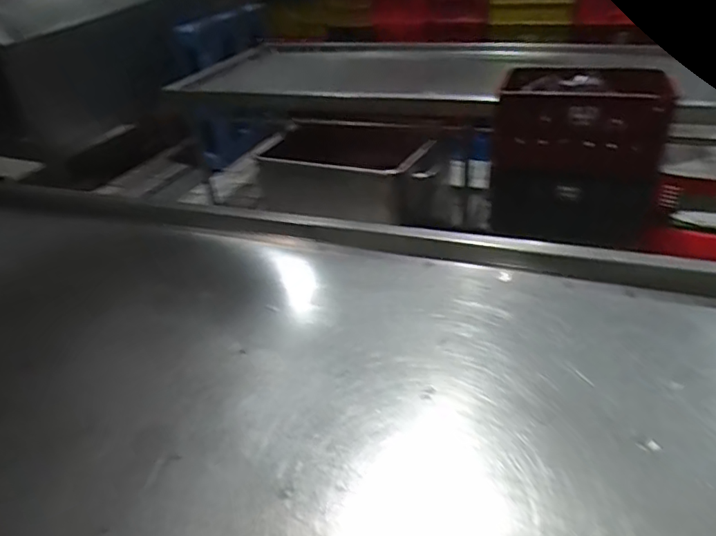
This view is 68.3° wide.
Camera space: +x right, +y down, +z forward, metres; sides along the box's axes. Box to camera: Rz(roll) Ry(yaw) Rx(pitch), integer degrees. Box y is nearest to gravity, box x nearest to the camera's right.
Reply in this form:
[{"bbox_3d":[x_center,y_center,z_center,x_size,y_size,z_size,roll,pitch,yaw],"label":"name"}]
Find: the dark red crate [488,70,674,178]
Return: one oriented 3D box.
[{"bbox_3d":[0.720,-0.494,1.740,0.502,0.265,0.383,6,34,15],"label":"dark red crate"}]

